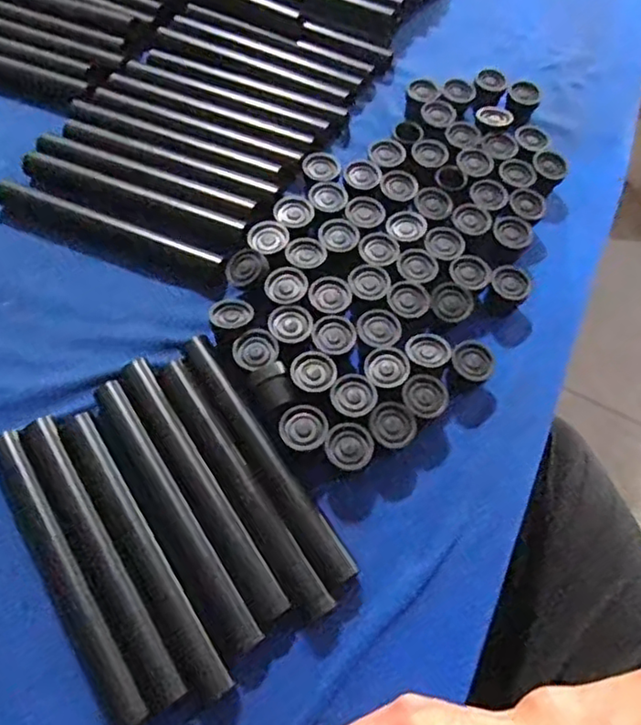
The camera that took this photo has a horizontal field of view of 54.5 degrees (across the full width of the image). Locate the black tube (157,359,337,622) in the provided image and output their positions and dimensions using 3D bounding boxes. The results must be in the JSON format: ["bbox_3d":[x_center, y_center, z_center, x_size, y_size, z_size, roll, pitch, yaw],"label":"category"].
[{"bbox_3d":[-0.061,0.087,0.459,0.024,0.019,0.218,-30,68,-18],"label":"black tube"}]

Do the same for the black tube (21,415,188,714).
[{"bbox_3d":[-0.152,0.128,0.423,0.024,0.018,0.215,-29,68,-18],"label":"black tube"}]

